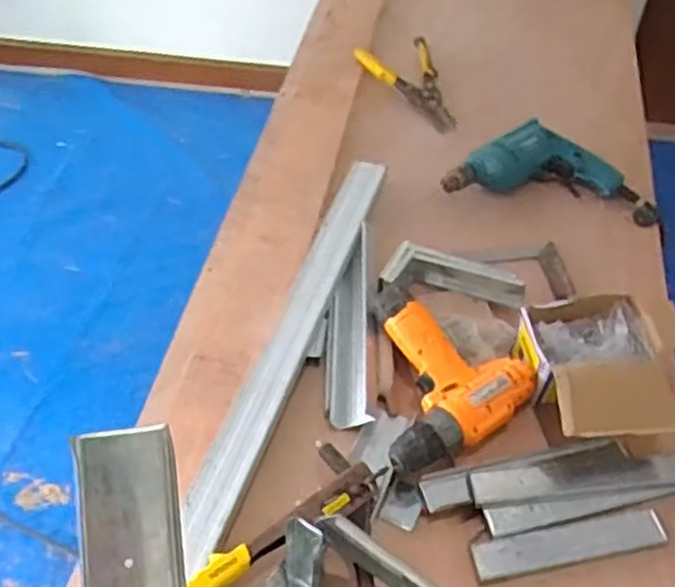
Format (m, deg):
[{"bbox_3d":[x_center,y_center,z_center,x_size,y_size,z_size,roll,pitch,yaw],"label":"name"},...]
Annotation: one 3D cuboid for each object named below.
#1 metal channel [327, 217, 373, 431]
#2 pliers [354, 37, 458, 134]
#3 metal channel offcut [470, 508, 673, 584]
[{"bbox_3d":[0.014,0.035,0.929,0.050,0.031,0.284,0,49,0],"label":"metal channel"},{"bbox_3d":[0.128,-0.352,1.276,0.133,0.017,0.243,-14,50,-12],"label":"pliers"},{"bbox_3d":[0.231,0.249,0.756,0.193,0.017,0.038,-9,50,-8],"label":"metal channel offcut"}]

